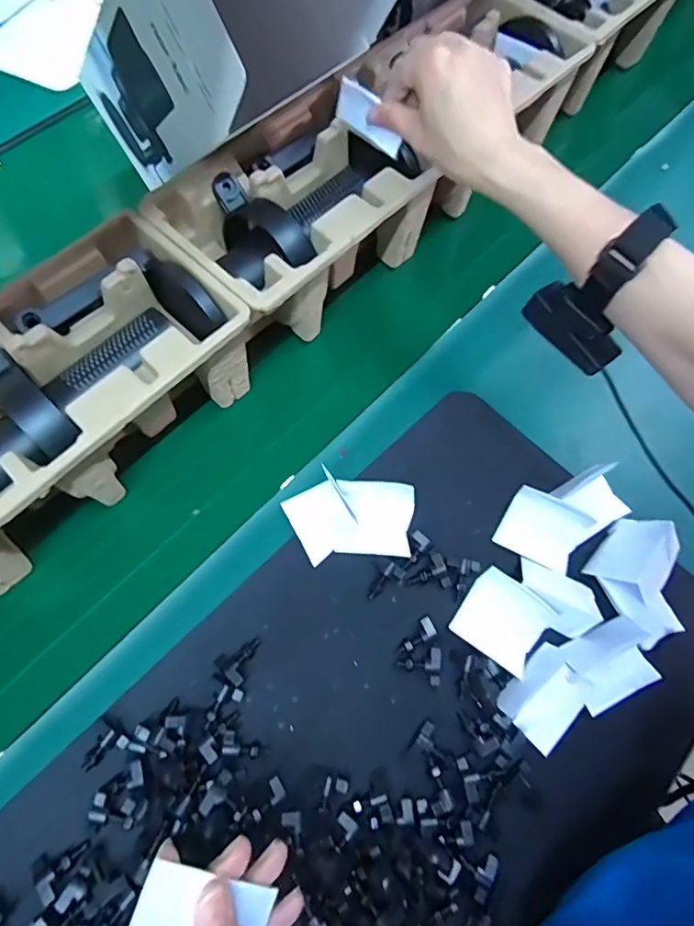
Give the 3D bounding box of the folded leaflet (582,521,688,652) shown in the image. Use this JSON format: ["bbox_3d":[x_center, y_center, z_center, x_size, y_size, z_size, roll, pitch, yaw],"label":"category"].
[{"bbox_3d":[0.227,0.085,0.393,0.062,0.032,0.080,-31,72,-12],"label":"folded leaflet"}]

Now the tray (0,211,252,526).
[{"bbox_3d":[-0.194,-0.058,0.404,0.143,0.100,0.224,41,73,14],"label":"tray"}]

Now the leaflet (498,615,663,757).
[{"bbox_3d":[0.166,0.153,0.372,0.117,0.014,0.056,-27,71,-11],"label":"leaflet"}]

